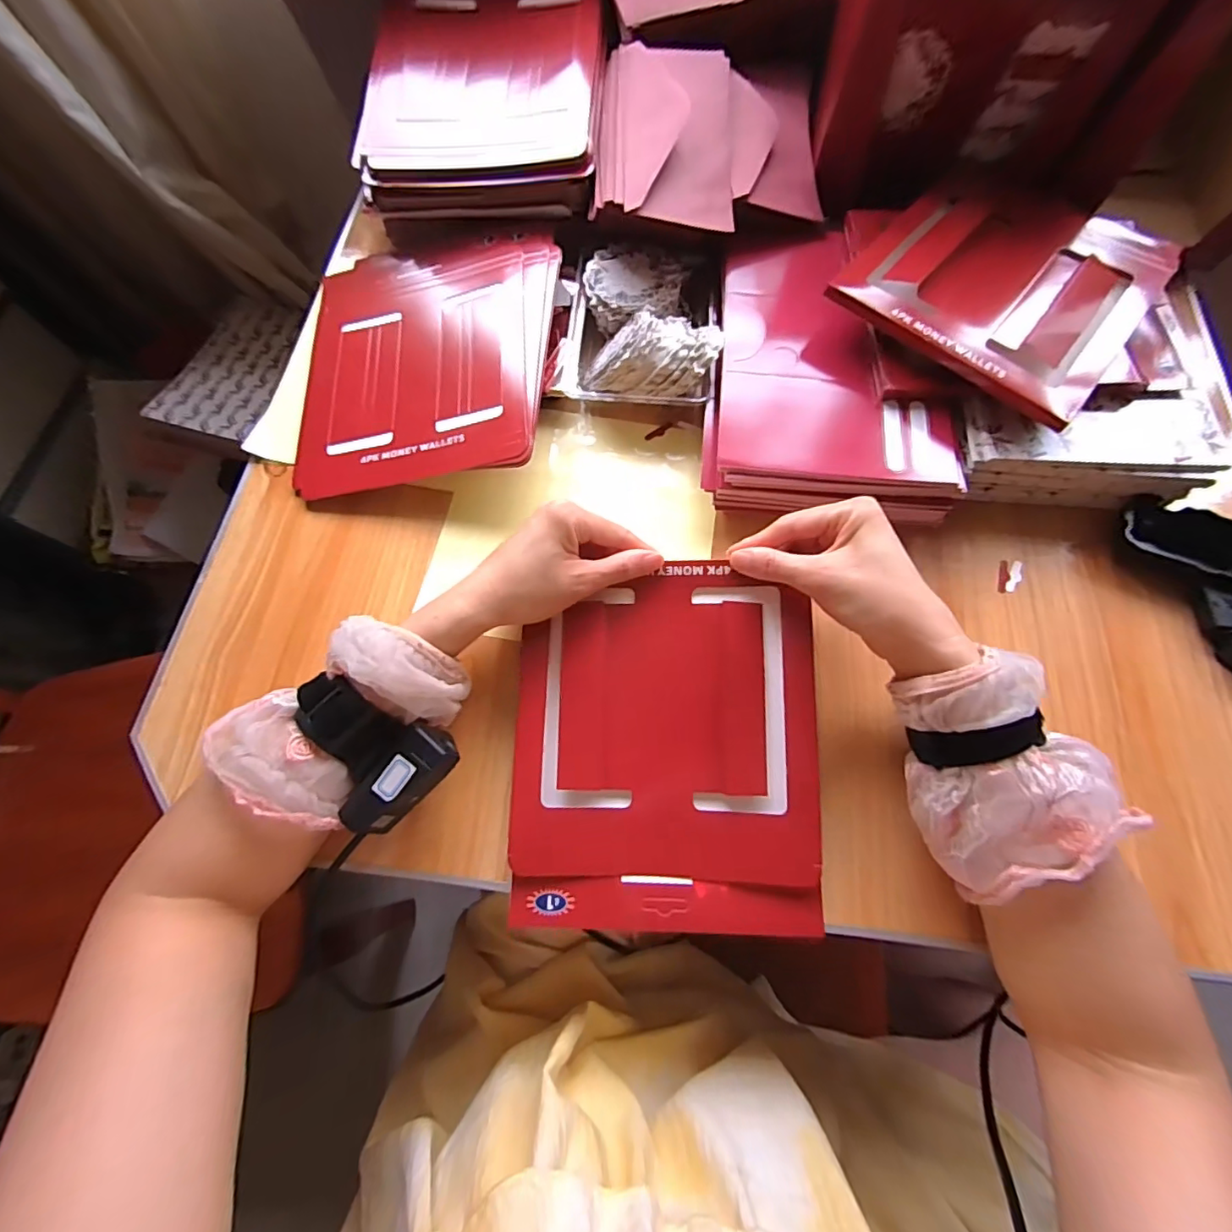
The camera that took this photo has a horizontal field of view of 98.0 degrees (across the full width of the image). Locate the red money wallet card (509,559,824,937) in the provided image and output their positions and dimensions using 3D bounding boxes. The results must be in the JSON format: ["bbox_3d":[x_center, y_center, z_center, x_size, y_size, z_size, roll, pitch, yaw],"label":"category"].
[{"bbox_3d":[0.031,0.082,0.349,0.190,0.012,0.226,0,80,4],"label":"red money wallet card"}]

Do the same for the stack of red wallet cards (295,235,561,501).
[{"bbox_3d":[-0.165,-0.229,0.466,0.226,0.012,0.257,-6,70,11],"label":"stack of red wallet cards"}]

